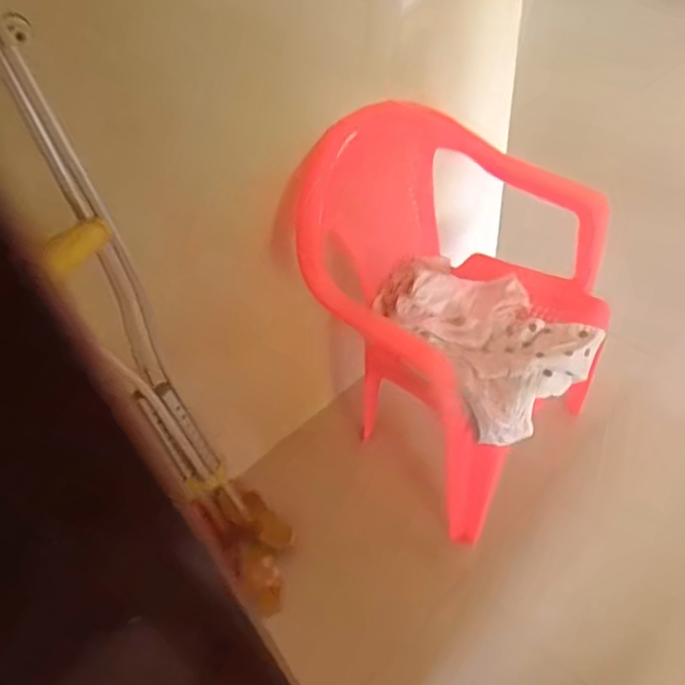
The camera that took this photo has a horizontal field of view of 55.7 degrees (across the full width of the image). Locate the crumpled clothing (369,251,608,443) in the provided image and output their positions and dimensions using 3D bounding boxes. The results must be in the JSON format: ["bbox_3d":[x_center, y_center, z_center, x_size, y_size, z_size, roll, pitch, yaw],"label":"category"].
[{"bbox_3d":[0.268,-0.032,1.283,0.326,0.075,0.435,-33,54,-19],"label":"crumpled clothing"}]

